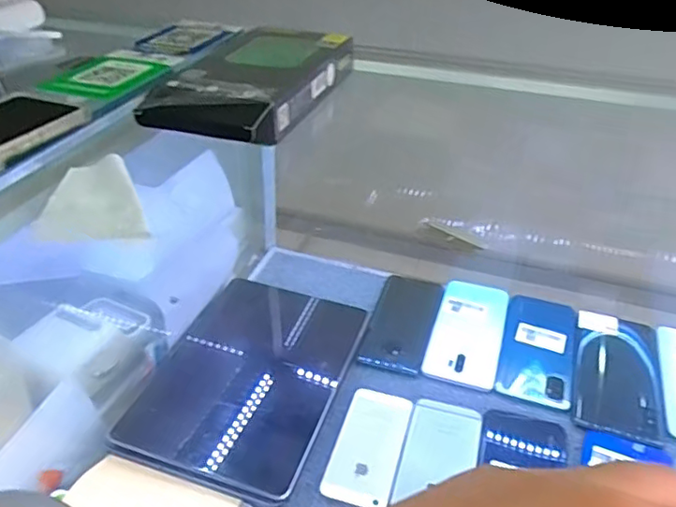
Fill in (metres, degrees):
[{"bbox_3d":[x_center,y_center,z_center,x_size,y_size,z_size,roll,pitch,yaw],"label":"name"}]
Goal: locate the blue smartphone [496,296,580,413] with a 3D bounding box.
[{"bbox_3d":[0.222,0.099,0.640,0.075,0.014,0.169,13,38,16],"label":"blue smartphone"}]

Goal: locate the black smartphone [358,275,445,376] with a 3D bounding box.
[{"bbox_3d":[0.076,0.075,0.673,0.069,0.009,0.163,10,37,13],"label":"black smartphone"}]

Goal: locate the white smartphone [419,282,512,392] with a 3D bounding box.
[{"bbox_3d":[0.149,0.086,0.662,0.075,0.006,0.165,12,38,16],"label":"white smartphone"}]

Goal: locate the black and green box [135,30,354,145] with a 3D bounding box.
[{"bbox_3d":[-0.062,-0.145,0.477,0.096,0.041,0.204,15,38,19],"label":"black and green box"}]

